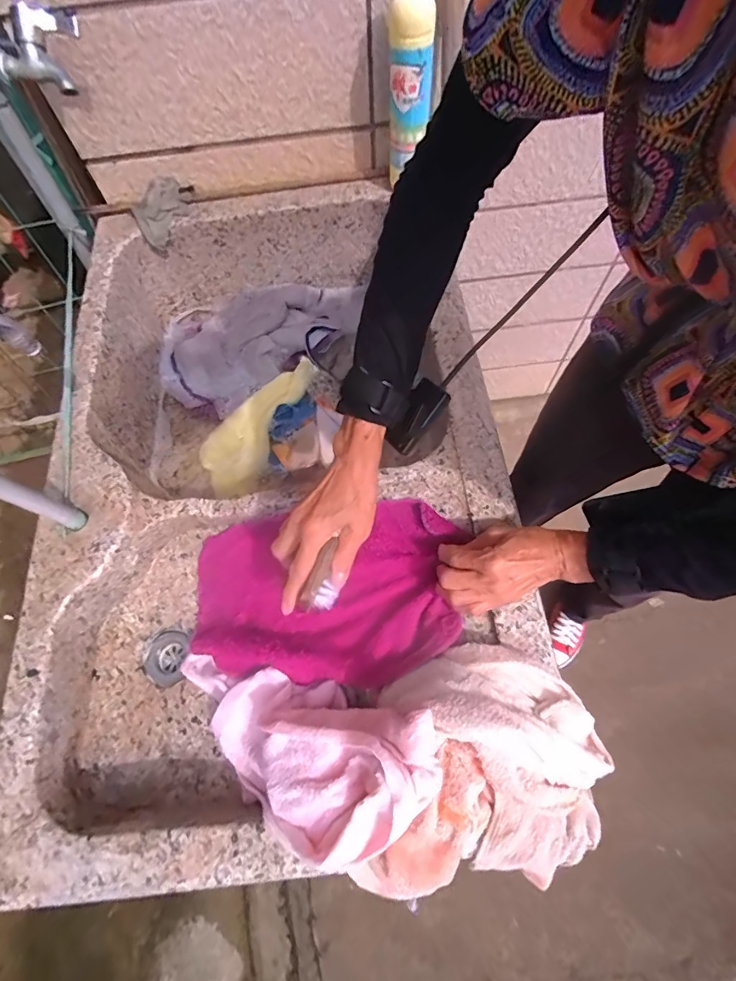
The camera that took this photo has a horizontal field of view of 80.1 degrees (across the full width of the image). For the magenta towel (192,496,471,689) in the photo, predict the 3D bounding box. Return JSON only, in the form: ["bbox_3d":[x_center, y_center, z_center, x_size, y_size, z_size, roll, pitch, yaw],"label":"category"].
[{"bbox_3d":[-0.059,0.111,0.486,0.305,0.029,0.188,-9,61,16],"label":"magenta towel"}]

